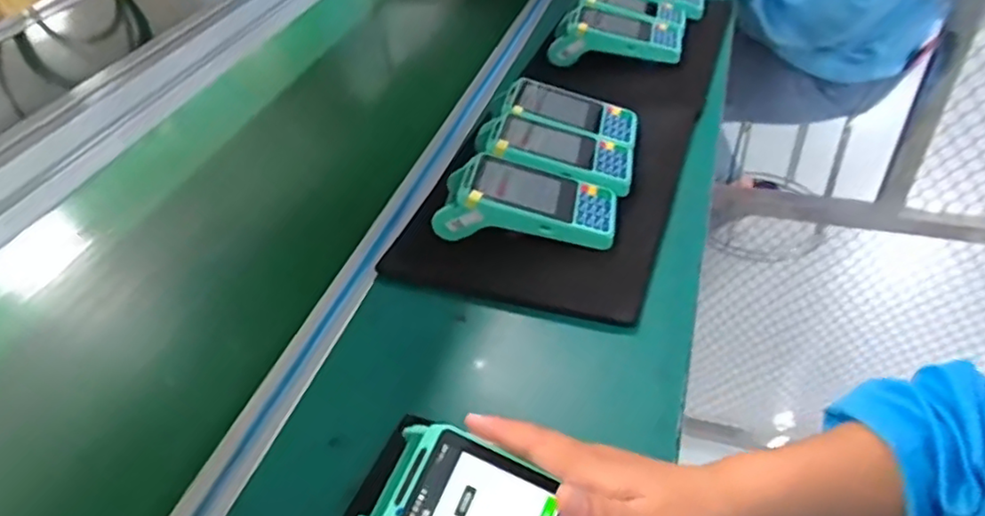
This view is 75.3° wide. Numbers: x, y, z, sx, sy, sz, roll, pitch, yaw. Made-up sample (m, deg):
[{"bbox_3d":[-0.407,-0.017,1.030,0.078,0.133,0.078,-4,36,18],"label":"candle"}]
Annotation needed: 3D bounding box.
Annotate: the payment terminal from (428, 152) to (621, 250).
[{"bbox_3d":[0.033,-0.053,0.616,0.167,0.068,0.077,2,38,12],"label":"payment terminal"}]

